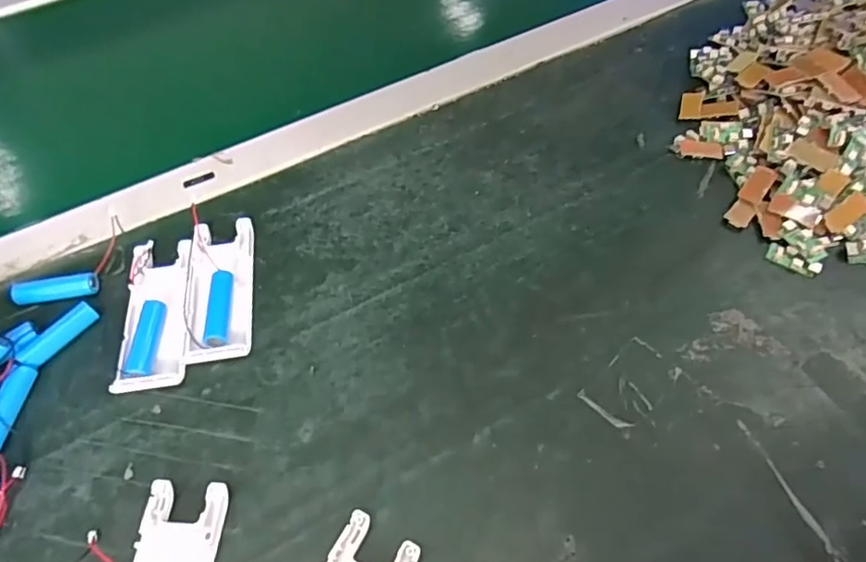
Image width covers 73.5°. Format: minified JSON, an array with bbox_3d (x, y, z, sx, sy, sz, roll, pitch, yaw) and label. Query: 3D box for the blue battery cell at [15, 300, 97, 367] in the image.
[{"bbox_3d":[-0.234,0.034,0.364,0.013,0.016,0.048,31,63,21],"label":"blue battery cell"}]

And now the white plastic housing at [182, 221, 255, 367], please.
[{"bbox_3d":[-0.139,0.004,0.380,0.040,0.015,0.101,-8,56,-2],"label":"white plastic housing"}]

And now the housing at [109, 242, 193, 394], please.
[{"bbox_3d":[-0.176,0.021,0.369,0.038,0.015,0.103,-8,56,-2],"label":"housing"}]

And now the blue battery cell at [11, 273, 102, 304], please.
[{"bbox_3d":[-0.247,0.005,0.381,0.047,0.015,0.017,-12,56,-5],"label":"blue battery cell"}]

